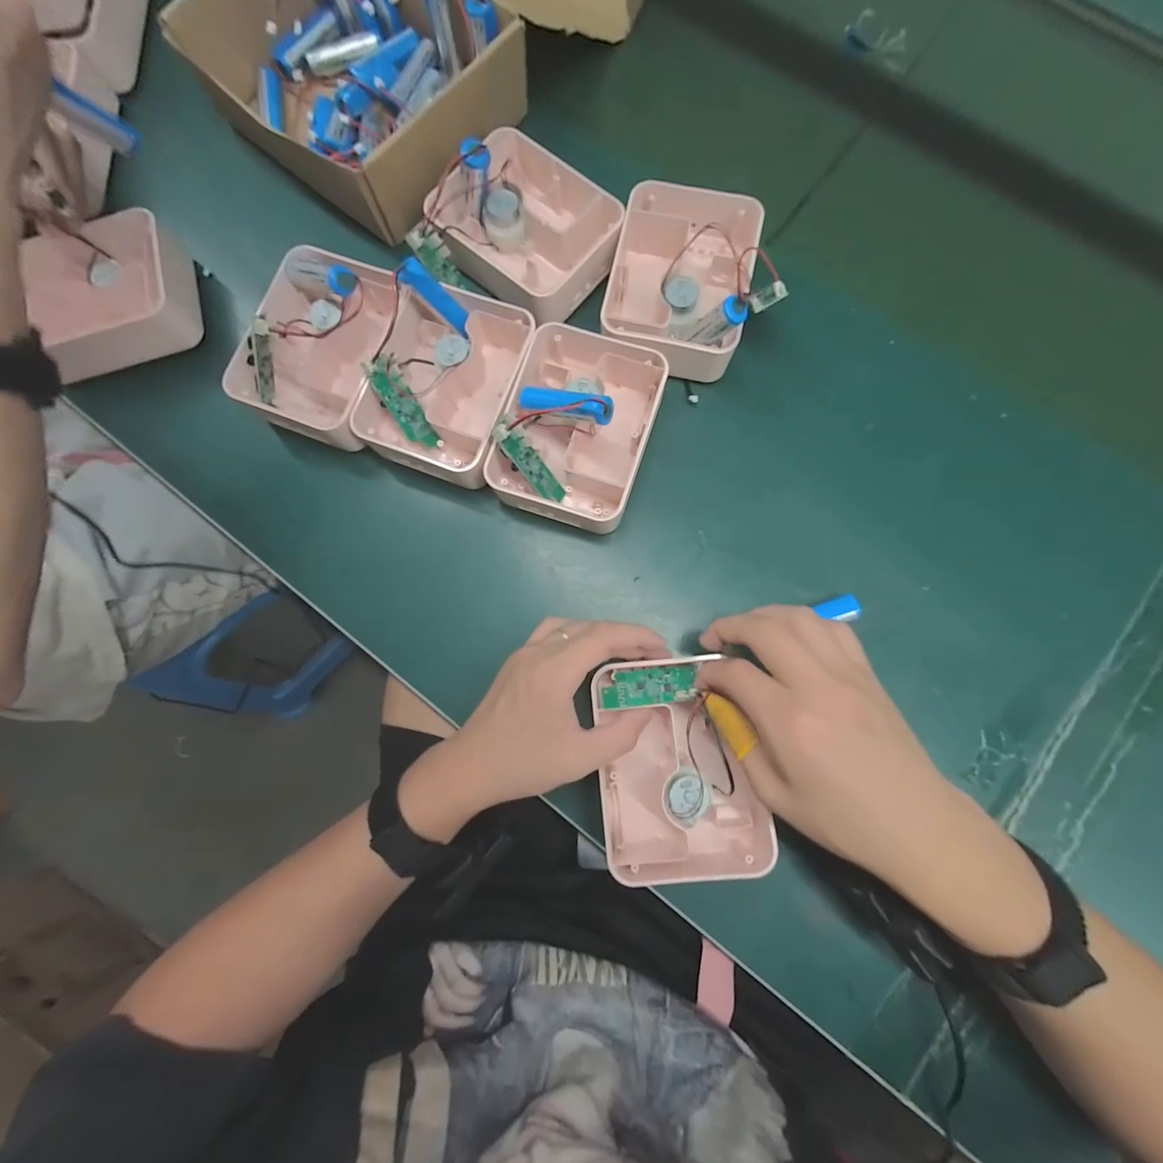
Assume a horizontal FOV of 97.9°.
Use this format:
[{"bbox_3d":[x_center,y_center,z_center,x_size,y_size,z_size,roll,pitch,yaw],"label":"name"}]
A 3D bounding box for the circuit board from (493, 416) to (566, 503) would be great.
[{"bbox_3d":[-0.035,-0.081,0.351,0.022,0.013,0.070,-48,125,-9],"label":"circuit board"}]

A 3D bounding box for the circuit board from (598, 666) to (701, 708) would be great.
[{"bbox_3d":[0.043,0.064,0.315,0.060,0.007,0.023,-5,61,-2],"label":"circuit board"}]

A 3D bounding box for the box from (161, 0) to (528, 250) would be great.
[{"bbox_3d":[-0.179,-0.410,0.403,0.221,0.068,0.181,37,80,9],"label":"box"}]

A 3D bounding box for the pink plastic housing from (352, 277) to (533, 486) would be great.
[{"bbox_3d":[-0.098,-0.144,0.373,0.102,0.042,0.130,16,78,5],"label":"pink plastic housing"}]

